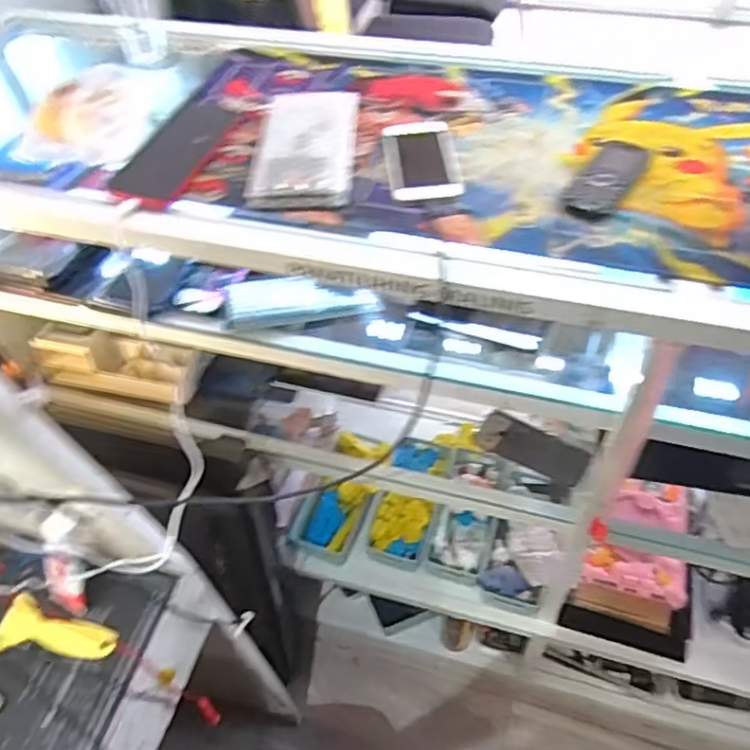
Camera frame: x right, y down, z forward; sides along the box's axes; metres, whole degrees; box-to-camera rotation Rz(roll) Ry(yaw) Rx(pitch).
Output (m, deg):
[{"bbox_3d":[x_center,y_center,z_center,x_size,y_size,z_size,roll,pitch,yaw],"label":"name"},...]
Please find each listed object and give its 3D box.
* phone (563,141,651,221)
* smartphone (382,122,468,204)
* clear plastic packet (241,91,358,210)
[{"bbox_3d":[0.212,-0.179,0.583,0.045,0.012,0.117,24,58,22],"label":"phone"},{"bbox_3d":[0.045,-0.207,0.614,0.067,0.009,0.116,-5,52,1],"label":"smartphone"},{"bbox_3d":[-0.067,-0.224,0.629,0.096,0.014,0.177,0,52,5],"label":"clear plastic packet"}]

